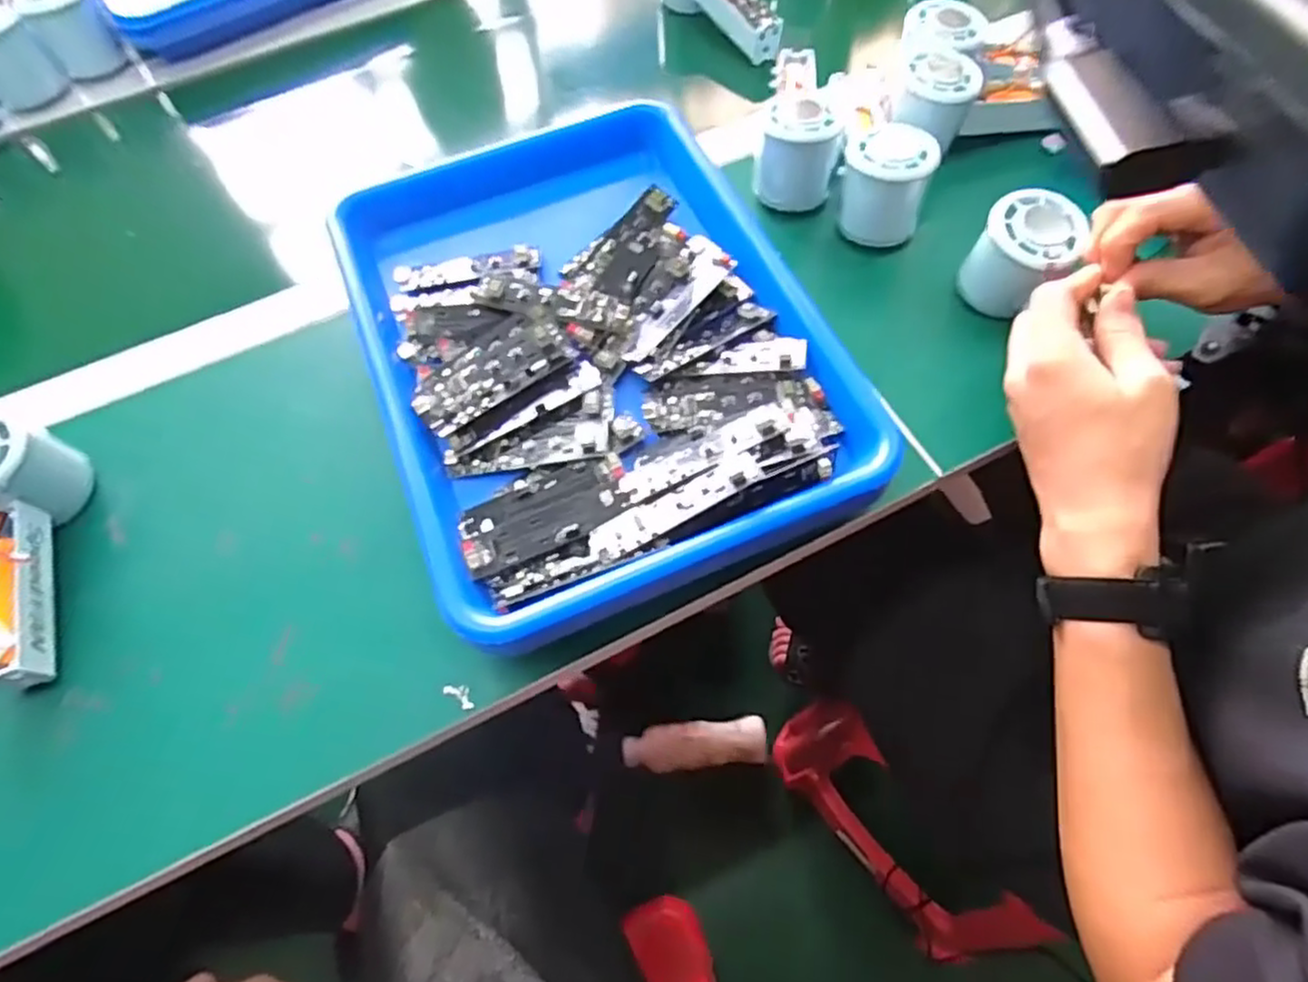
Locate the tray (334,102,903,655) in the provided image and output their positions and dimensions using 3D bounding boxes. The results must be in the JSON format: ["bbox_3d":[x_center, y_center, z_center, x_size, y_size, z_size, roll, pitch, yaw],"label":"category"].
[{"bbox_3d":[-0.041,-0.104,0.438,0.251,0.040,0.379,-21,63,-8],"label":"tray"}]

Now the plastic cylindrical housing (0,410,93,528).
[{"bbox_3d":[-0.368,-0.012,0.403,0.061,0.053,0.057,-1,62,2],"label":"plastic cylindrical housing"}]

